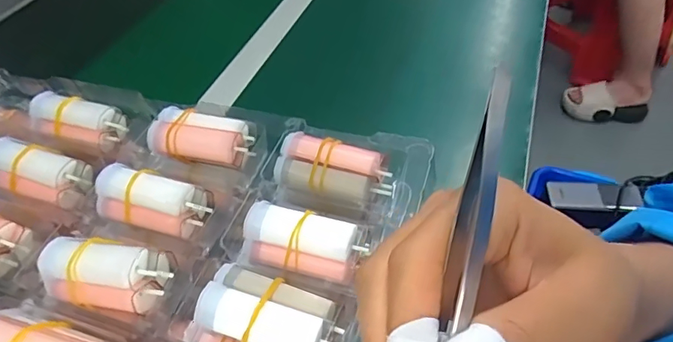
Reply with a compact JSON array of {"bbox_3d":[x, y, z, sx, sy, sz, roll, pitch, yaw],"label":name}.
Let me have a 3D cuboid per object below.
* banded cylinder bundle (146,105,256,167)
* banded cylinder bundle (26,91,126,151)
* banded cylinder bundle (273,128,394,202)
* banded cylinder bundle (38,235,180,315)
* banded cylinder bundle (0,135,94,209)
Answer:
[{"bbox_3d":[-0.091,-0.023,0.318,0.064,0.020,0.033,5,48,12],"label":"banded cylinder bundle"},{"bbox_3d":[-0.187,-0.037,0.342,0.067,0.021,0.029,16,50,3],"label":"banded cylinder bundle"},{"bbox_3d":[-0.003,0.000,0.287,0.069,0.021,0.033,12,50,17],"label":"banded cylinder bundle"},{"bbox_3d":[-0.122,0.052,0.246,0.068,0.025,0.034,7,49,13],"label":"banded cylinder bundle"},{"bbox_3d":[-0.198,0.000,0.312,0.067,0.027,0.029,10,49,15],"label":"banded cylinder bundle"}]

